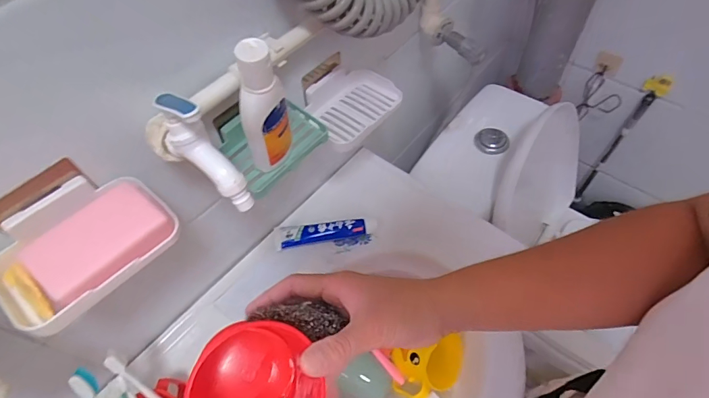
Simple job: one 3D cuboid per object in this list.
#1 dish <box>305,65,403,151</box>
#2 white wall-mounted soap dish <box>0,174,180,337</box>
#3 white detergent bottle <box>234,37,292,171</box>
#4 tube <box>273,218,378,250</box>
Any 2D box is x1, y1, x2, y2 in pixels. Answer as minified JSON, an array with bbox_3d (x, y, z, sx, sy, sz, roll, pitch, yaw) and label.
[{"bbox_3d":[-0.001,-0.138,0.582,0.100,0.035,0.136,34,64,23],"label":"dish"},{"bbox_3d":[-0.232,0.036,0.351,0.100,0.034,0.135,30,63,21],"label":"white wall-mounted soap dish"},{"bbox_3d":[-0.092,-0.089,0.416,0.051,0.146,0.036,-17,57,-8],"label":"white detergent bottle"},{"bbox_3d":[-0.046,0.052,0.683,0.163,0.025,0.034,-11,56,-4],"label":"tube"}]

